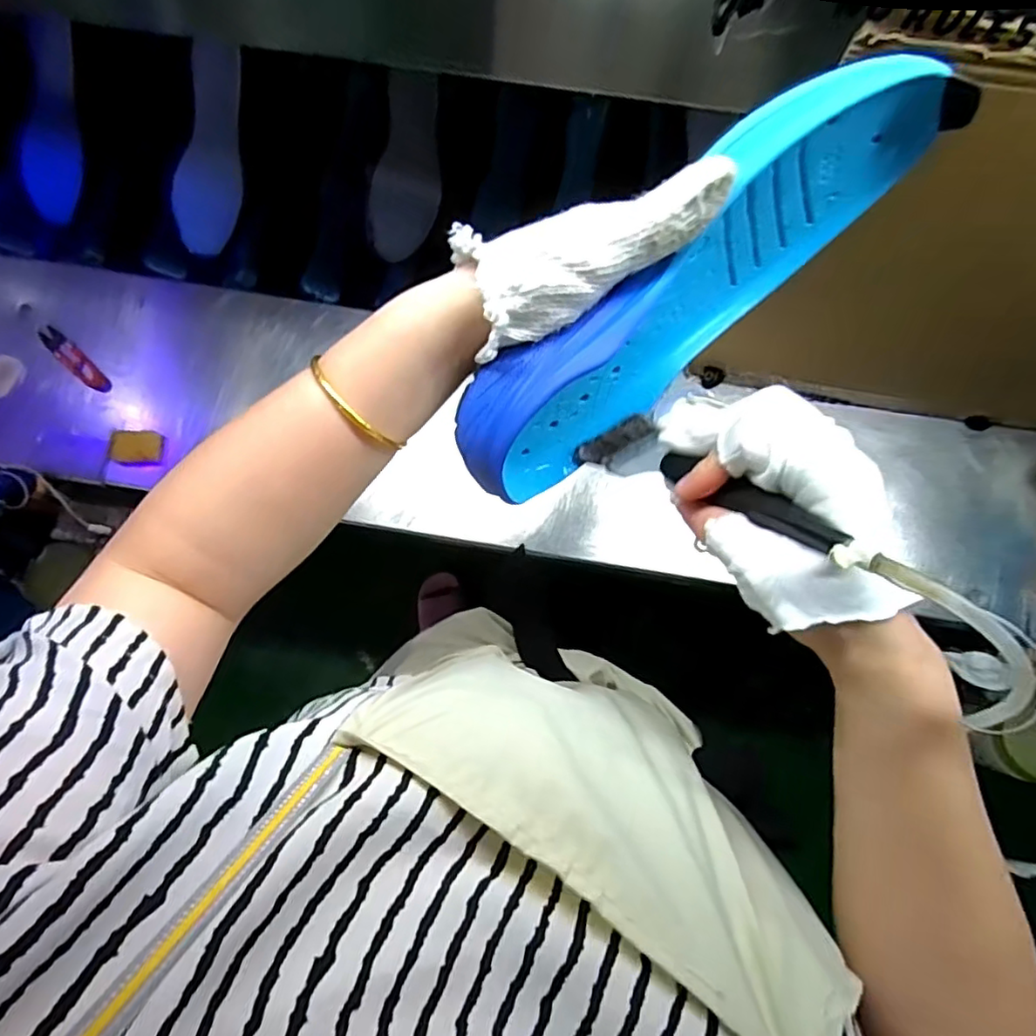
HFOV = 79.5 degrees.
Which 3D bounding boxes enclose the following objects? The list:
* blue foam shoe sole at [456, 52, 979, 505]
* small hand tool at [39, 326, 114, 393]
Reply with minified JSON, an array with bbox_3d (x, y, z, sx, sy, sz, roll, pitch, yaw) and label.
[{"bbox_3d":[0.080,-0.108,0.306,0.258,0.099,0.049,-40,80,11],"label":"blue foam shoe sole"},{"bbox_3d":[-0.486,-0.173,0.683,0.105,0.013,0.023,43,81,9],"label":"small hand tool"}]

